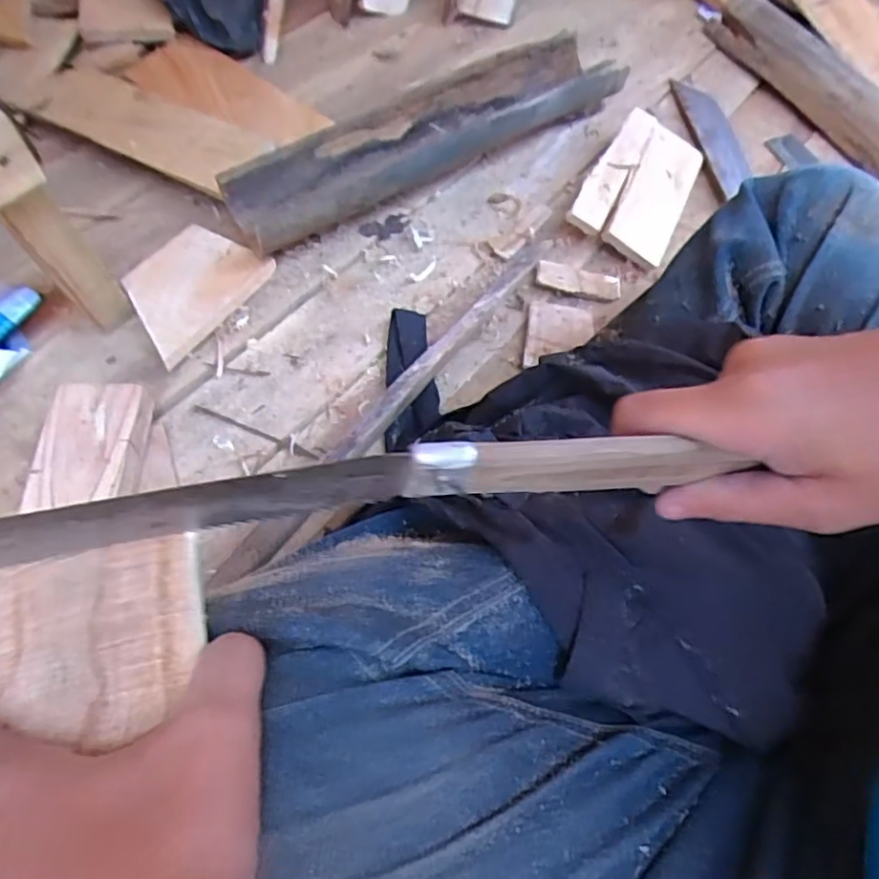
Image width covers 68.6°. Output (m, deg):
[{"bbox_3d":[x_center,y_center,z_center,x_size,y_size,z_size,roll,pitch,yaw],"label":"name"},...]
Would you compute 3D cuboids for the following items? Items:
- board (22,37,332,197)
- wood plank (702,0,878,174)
[{"bbox_3d":[-0.269,-0.347,0.667,0.269,0.015,0.178,27,60,14],"label":"board"},{"bbox_3d":[0.445,-0.398,0.737,0.088,0.039,0.523,-19,63,-13],"label":"wood plank"}]

